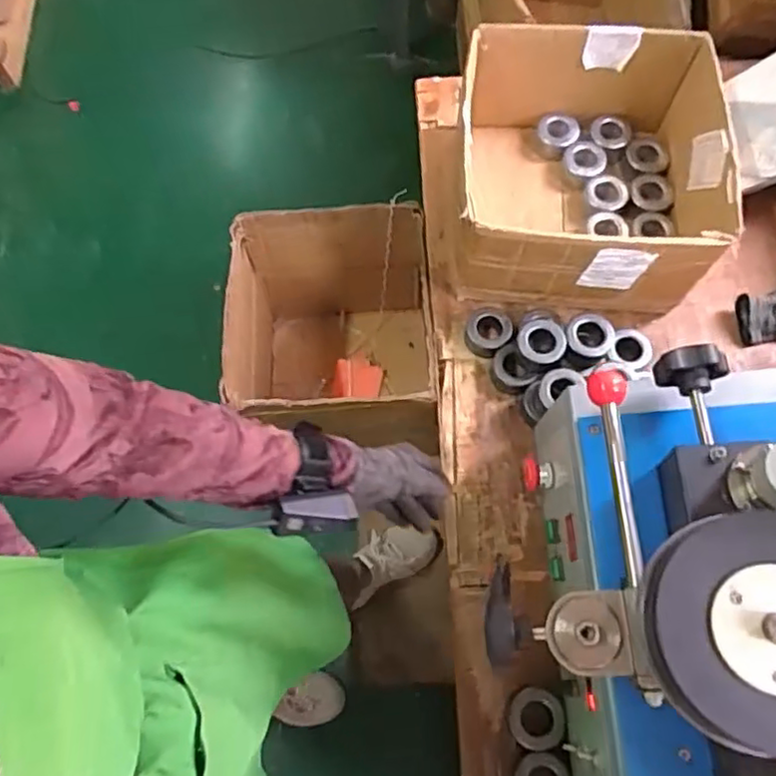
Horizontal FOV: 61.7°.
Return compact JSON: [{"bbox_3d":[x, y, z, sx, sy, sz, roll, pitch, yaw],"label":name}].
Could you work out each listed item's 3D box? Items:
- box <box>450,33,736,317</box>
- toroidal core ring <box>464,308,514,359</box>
[{"bbox_3d":[0.267,-0.288,0.889,0.342,0.186,0.330,4,70,3],"label":"box"},{"bbox_3d":[0.138,-0.079,0.889,0.062,0.034,0.069,35,75,13],"label":"toroidal core ring"}]

